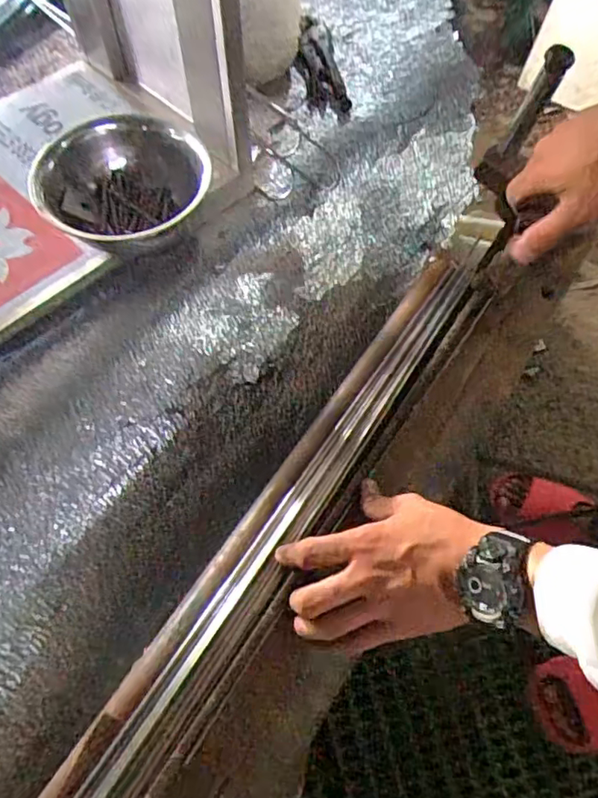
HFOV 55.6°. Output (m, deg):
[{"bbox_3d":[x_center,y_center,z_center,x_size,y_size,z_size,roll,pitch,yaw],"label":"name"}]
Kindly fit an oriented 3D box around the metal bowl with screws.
[{"bbox_3d":[-0.153,-0.181,0.518,0.140,0.078,0.140,1,63,-1],"label":"metal bowl with screws"}]

